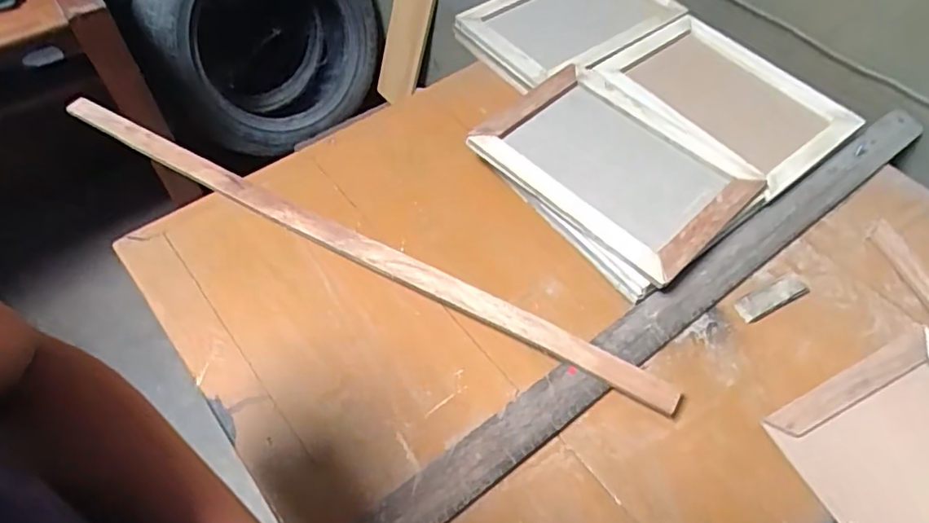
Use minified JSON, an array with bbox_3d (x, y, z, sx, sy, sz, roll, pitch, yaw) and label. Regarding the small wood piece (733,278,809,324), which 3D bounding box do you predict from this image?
[{"bbox_3d":[0.343,0.041,0.661,0.090,0.009,0.028,-22,59,-15],"label":"small wood piece"}]

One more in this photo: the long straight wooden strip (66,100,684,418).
[{"bbox_3d":[-0.148,-0.037,0.699,0.824,0.030,0.046,25,59,15],"label":"long straight wooden strip"}]

